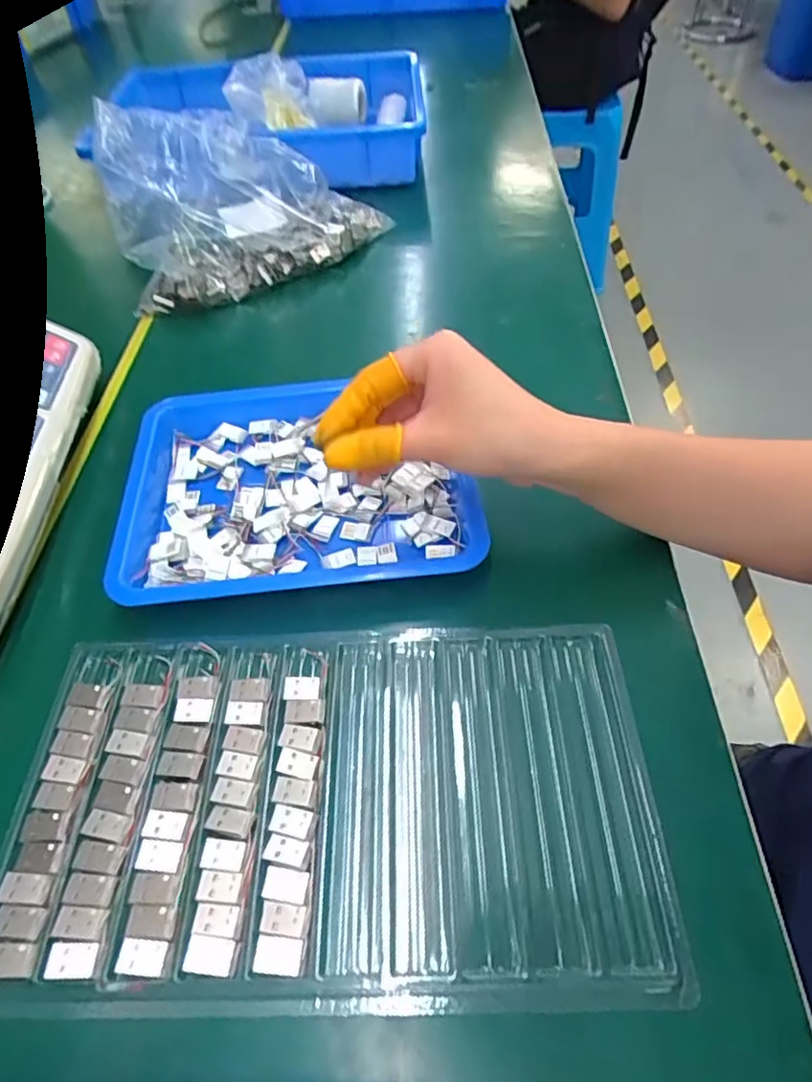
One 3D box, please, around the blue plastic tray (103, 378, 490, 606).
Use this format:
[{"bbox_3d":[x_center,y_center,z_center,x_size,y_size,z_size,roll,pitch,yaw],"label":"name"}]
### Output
[{"bbox_3d":[-0.070,-0.037,0.390,0.219,0.024,0.166,-3,52,-3],"label":"blue plastic tray"}]

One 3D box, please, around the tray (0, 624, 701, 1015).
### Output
[{"bbox_3d":[-0.034,0.115,0.284,0.289,0.015,0.161,0,52,-1],"label":"tray"}]

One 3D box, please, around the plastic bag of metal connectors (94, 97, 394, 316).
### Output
[{"bbox_3d":[-0.159,-0.340,0.581,0.235,0.086,0.224,-17,54,-11],"label":"plastic bag of metal connectors"}]

